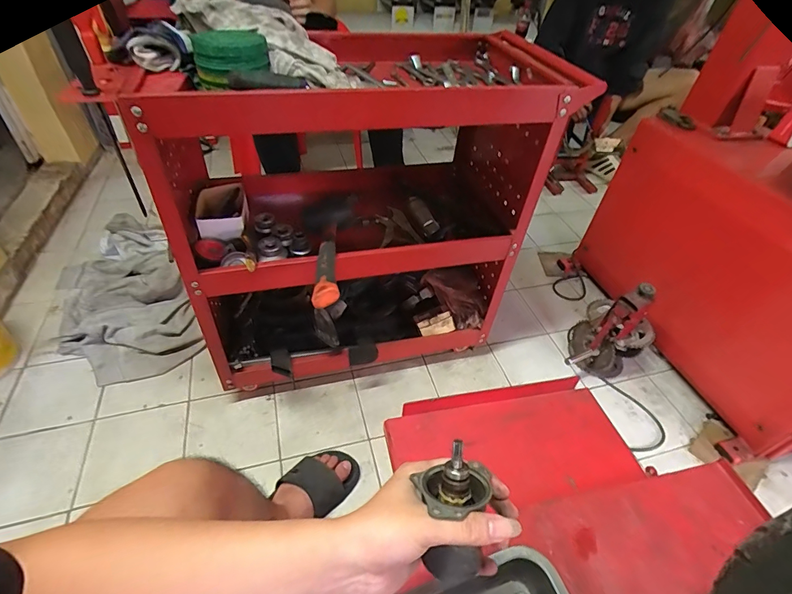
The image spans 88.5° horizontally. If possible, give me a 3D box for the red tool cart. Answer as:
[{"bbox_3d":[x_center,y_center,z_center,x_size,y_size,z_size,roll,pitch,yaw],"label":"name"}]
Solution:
[{"bbox_3d":[-0.085,-0.180,0.924,0.701,0.663,0.470,-10,47,-16],"label":"red tool cart"}]

